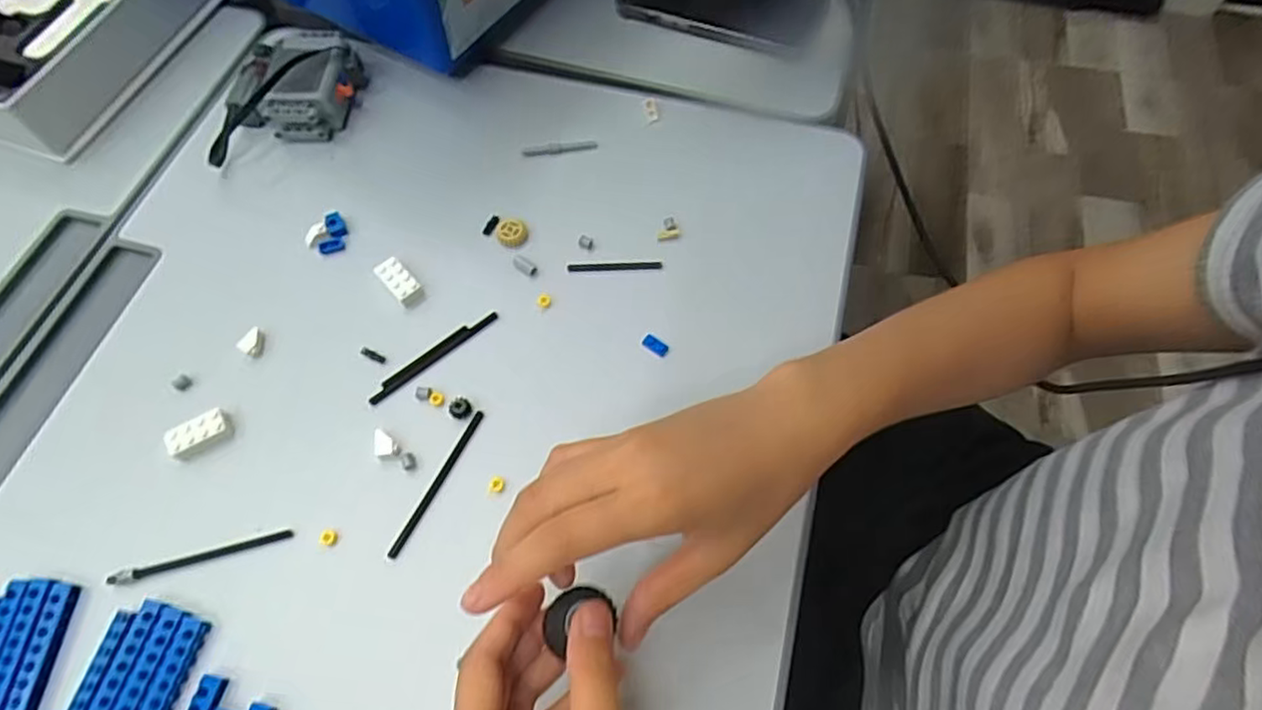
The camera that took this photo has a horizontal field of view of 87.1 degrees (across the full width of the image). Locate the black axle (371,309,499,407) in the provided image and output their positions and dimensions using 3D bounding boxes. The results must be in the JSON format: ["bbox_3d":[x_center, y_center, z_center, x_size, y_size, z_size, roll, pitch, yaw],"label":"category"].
[{"bbox_3d":[-0.121,0.000,0.410,0.092,0.004,0.006,-40,69,-18],"label":"black axle"}]

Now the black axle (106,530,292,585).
[{"bbox_3d":[-0.232,0.109,0.359,0.093,0.004,0.006,-14,64,-7],"label":"black axle"}]

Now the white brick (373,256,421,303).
[{"bbox_3d":[-0.152,-0.049,0.431,0.017,0.008,0.034,-40,70,-18],"label":"white brick"}]

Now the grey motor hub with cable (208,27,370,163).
[{"bbox_3d":[-0.249,-0.196,0.491,0.090,0.036,0.120,0,63,0],"label":"grey motor hub with cable"}]

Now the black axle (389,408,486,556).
[{"bbox_3d":[-0.110,0.072,0.379,0.005,0.004,0.092,22,65,11],"label":"black axle"}]

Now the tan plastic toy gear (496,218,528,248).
[{"bbox_3d":[-0.081,-0.083,0.450,0.021,0.008,0.020,0,63,0],"label":"tan plastic toy gear"}]

